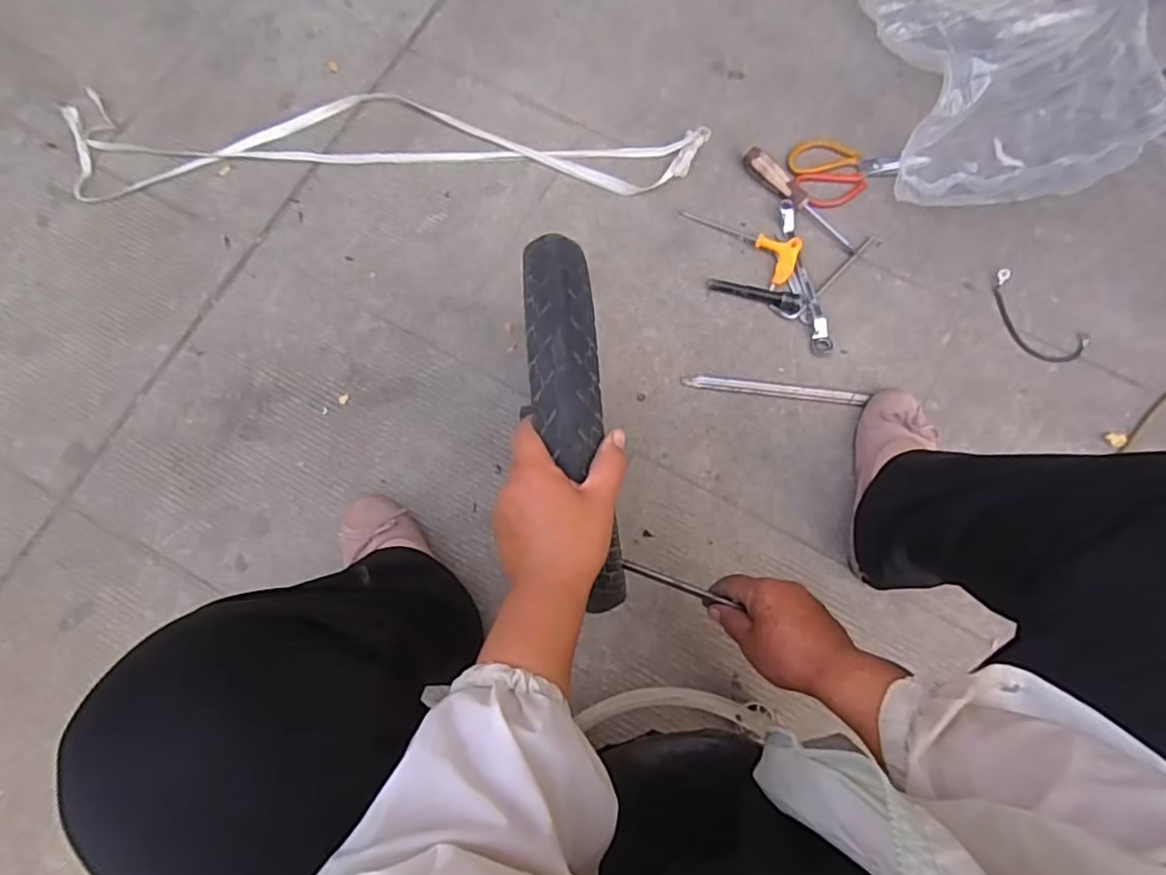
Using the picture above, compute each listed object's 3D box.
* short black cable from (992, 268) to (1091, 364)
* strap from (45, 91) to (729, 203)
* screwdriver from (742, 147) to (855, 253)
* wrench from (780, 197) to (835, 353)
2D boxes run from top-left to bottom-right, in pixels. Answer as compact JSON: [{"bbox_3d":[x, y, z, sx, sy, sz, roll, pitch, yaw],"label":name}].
[{"bbox_3d":[0.598,-0.154,0.818,0.071,0.015,0.146,-44,78,-10],"label":"short black cable"},{"bbox_3d":[-0.294,-0.427,0.884,0.916,0.020,0.173,0,75,1],"label":"strap"},{"bbox_3d":[0.303,-0.332,0.854,0.199,0.027,0.032,43,79,11],"label":"screwdriver"},{"bbox_3d":[0.301,-0.219,0.832,0.027,0.018,0.226,-8,75,-1],"label":"wrench"}]

